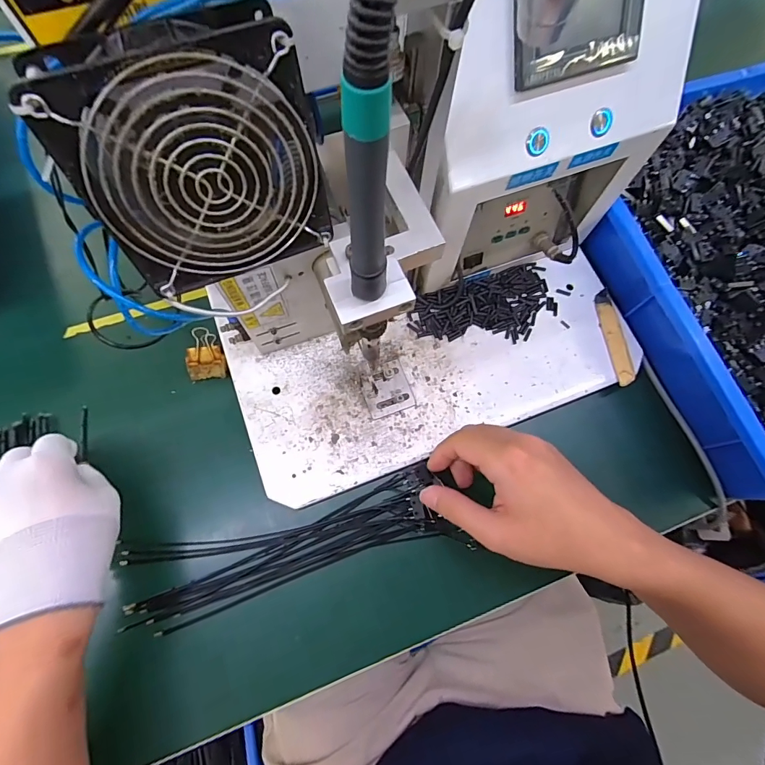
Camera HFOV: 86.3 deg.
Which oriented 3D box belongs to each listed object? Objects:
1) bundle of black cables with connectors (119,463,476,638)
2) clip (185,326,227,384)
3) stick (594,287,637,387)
[{"bbox_3d":[-0.081,0.146,0.360,0.288,0.032,0.075,-18,74,-2],"label":"bundle of black cables with connectors"},{"bbox_3d":[-0.178,-0.028,0.405,0.037,0.021,0.045,-11,73,-6],"label":"clip"},{"bbox_3d":[0.237,-0.047,0.415,0.020,0.008,0.102,-4,73,-4],"label":"stick"}]

